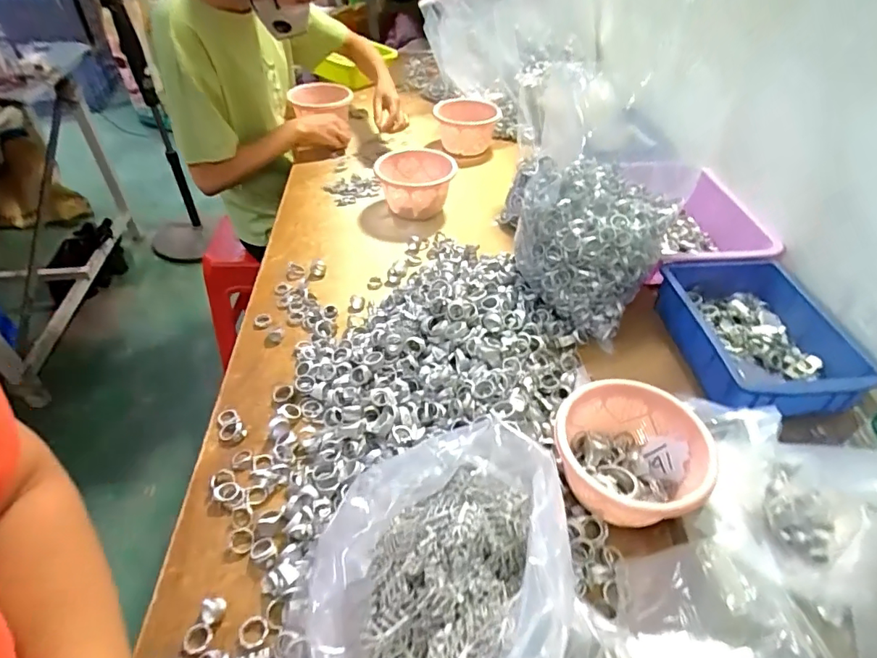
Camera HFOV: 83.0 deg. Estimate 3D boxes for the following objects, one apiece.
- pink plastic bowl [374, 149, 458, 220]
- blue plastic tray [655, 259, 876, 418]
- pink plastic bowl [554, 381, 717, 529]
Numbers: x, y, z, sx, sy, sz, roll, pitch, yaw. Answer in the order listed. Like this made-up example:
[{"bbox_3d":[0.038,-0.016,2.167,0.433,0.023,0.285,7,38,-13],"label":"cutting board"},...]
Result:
[{"bbox_3d":[-0.043,-0.281,0.969,0.147,0.086,0.175,-7,44,-8],"label":"pink plastic bowl"},{"bbox_3d":[0.427,0.006,0.668,0.203,0.066,0.244,-3,44,-4],"label":"blue plastic tray"},{"bbox_3d":[0.196,0.133,0.512,0.146,0.079,0.141,7,44,6],"label":"pink plastic bowl"}]

